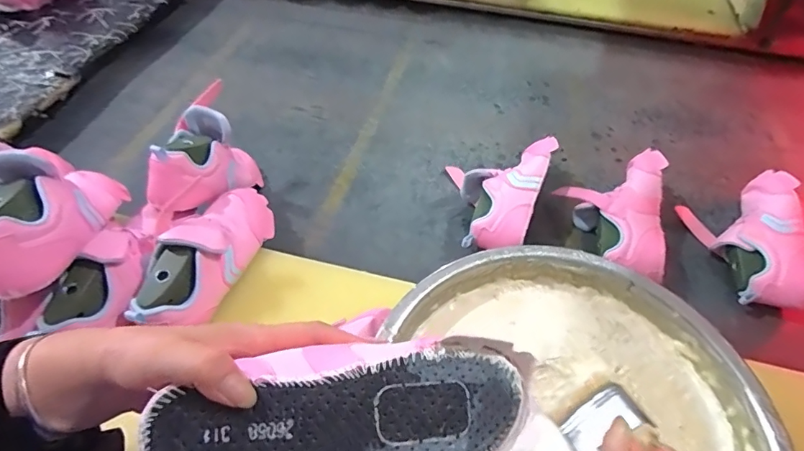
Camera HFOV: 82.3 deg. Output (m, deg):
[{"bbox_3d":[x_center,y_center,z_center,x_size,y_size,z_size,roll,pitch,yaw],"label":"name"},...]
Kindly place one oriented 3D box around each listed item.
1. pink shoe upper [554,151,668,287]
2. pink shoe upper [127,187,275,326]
[{"bbox_3d":[0.294,-0.021,0.662,0.140,0.079,0.216,15,54,8],"label":"pink shoe upper"},{"bbox_3d":[-0.218,0.025,0.523,0.079,0.073,0.222,14,35,8],"label":"pink shoe upper"}]

